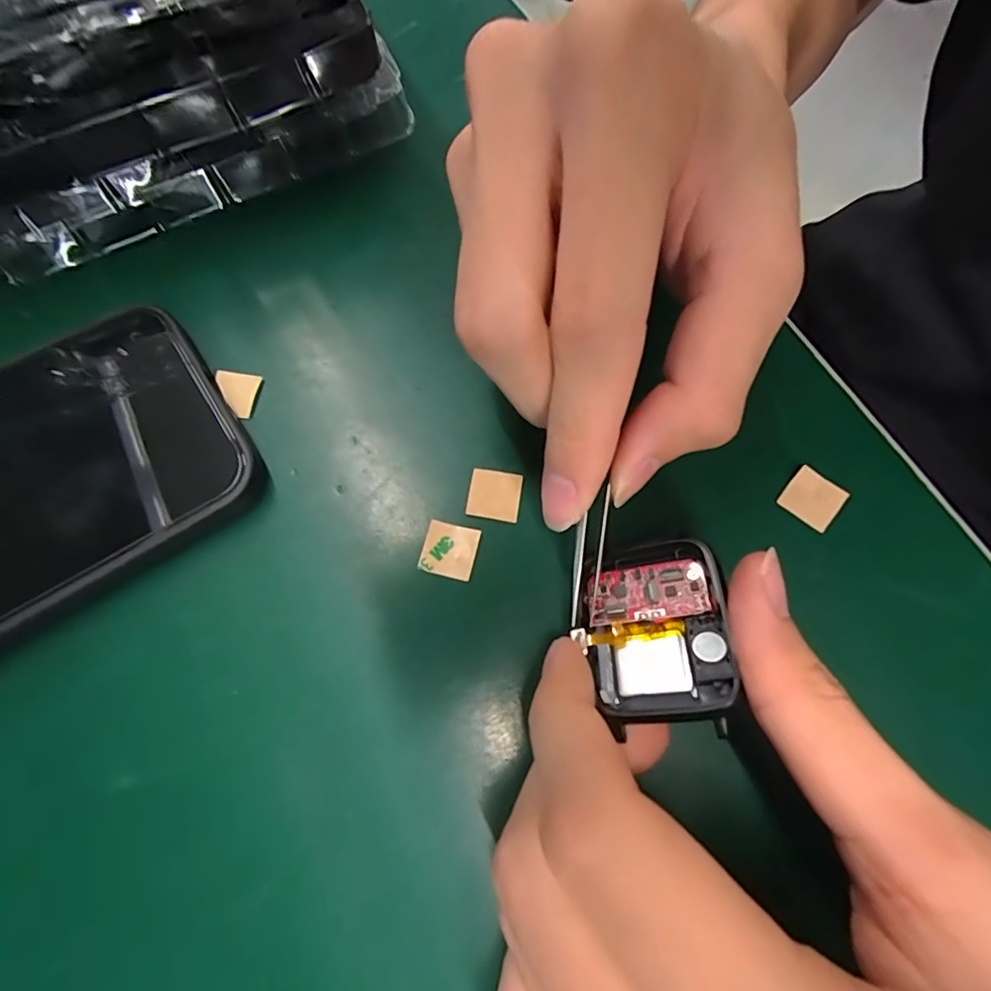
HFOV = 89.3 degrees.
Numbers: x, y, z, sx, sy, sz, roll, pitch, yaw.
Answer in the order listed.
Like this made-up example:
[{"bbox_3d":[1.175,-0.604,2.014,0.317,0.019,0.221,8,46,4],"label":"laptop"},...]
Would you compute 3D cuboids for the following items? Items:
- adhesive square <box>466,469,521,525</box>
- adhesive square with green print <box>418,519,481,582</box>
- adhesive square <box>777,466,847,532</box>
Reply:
[{"bbox_3d":[0.000,0.000,0.151,0.015,0.004,0.015,9,70,1],"label":"adhesive square"},{"bbox_3d":[-0.013,0.015,0.144,0.015,0.004,0.015,14,71,5],"label":"adhesive square with green print"},{"bbox_3d":[0.096,0.001,0.151,0.015,0.004,0.014,36,75,12],"label":"adhesive square"}]

